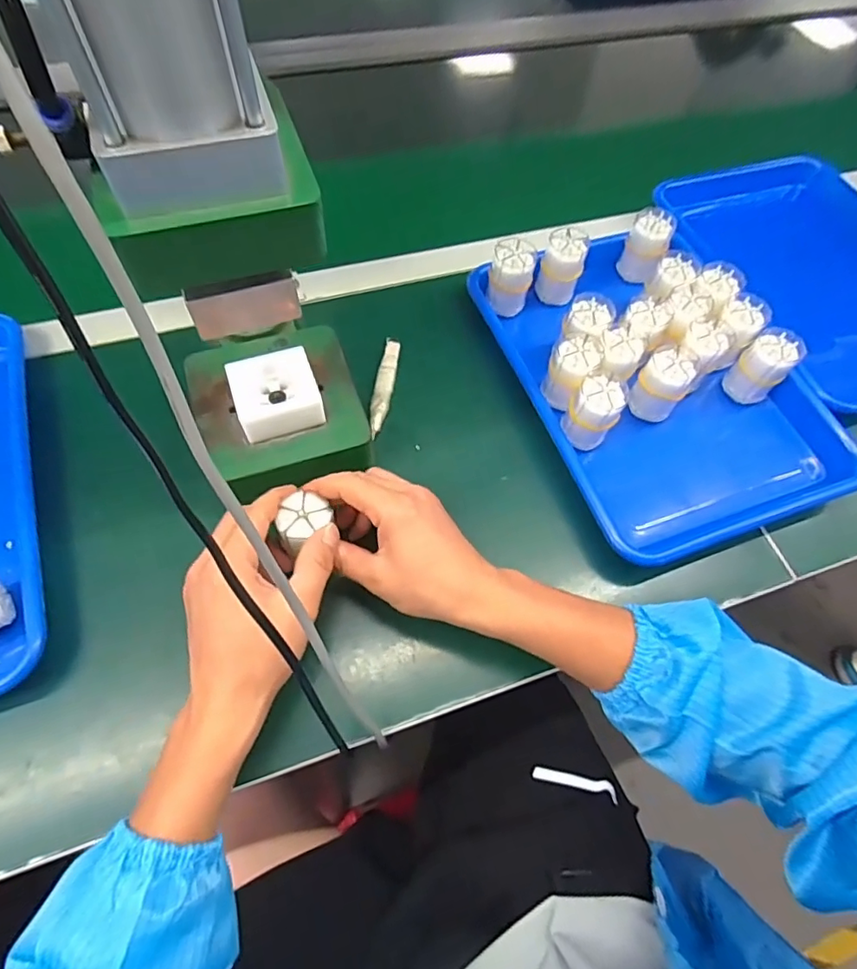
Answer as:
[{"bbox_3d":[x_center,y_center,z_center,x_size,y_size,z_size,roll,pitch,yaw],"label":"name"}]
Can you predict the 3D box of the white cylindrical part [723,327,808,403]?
[{"bbox_3d":[0.297,-0.105,0.480,0.036,0.060,0.040,-36,69,-21],"label":"white cylindrical part"}]

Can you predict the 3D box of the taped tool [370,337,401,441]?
[{"bbox_3d":[-0.039,-0.089,0.486,0.016,0.006,0.109,8,61,1],"label":"taped tool"}]

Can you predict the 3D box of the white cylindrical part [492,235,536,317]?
[{"bbox_3d":[0.077,-0.197,0.507,0.036,0.051,0.045,9,61,1],"label":"white cylindrical part"}]

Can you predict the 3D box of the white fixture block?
[{"bbox_3d":[-0.115,-0.069,0.409,0.060,0.027,0.058,-17,64,-13],"label":"white fixture block"}]

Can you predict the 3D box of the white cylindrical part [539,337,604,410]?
[{"bbox_3d":[0.122,-0.096,0.457,0.045,0.043,0.039,-39,70,-22],"label":"white cylindrical part"}]

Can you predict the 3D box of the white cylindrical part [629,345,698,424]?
[{"bbox_3d":[0.201,-0.087,0.466,0.039,0.056,0.043,31,64,13],"label":"white cylindrical part"}]

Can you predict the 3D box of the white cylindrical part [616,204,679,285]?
[{"bbox_3d":[0.218,-0.238,0.546,0.039,0.060,0.046,22,62,8],"label":"white cylindrical part"}]

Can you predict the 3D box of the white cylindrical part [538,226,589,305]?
[{"bbox_3d":[0.129,-0.209,0.525,0.036,0.061,0.040,18,61,6],"label":"white cylindrical part"}]

